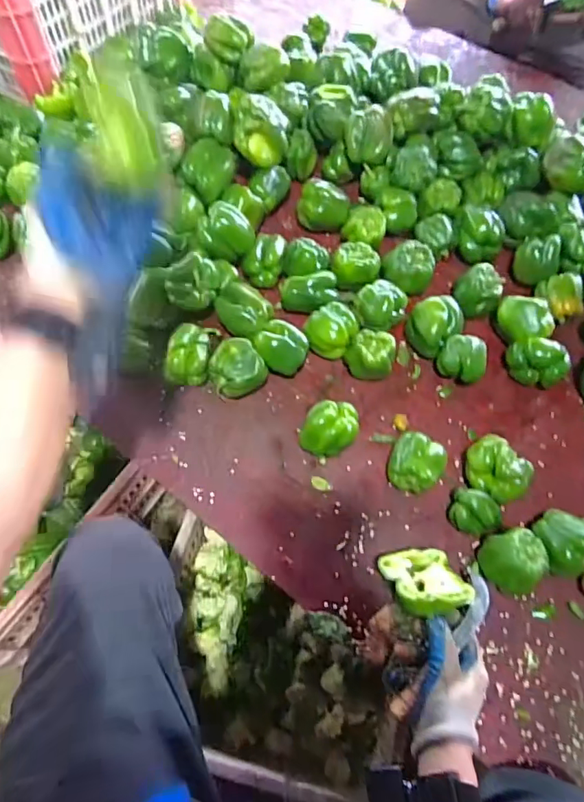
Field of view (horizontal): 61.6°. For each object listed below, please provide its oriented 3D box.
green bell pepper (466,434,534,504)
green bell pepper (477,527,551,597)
[{"bbox_3d":[0.277,0.093,0.666,0.070,0.062,0.088,-27,67,-15],"label":"green bell pepper"},{"bbox_3d":[0.279,0.199,0.609,0.062,0.059,0.071,-15,64,-10],"label":"green bell pepper"}]

